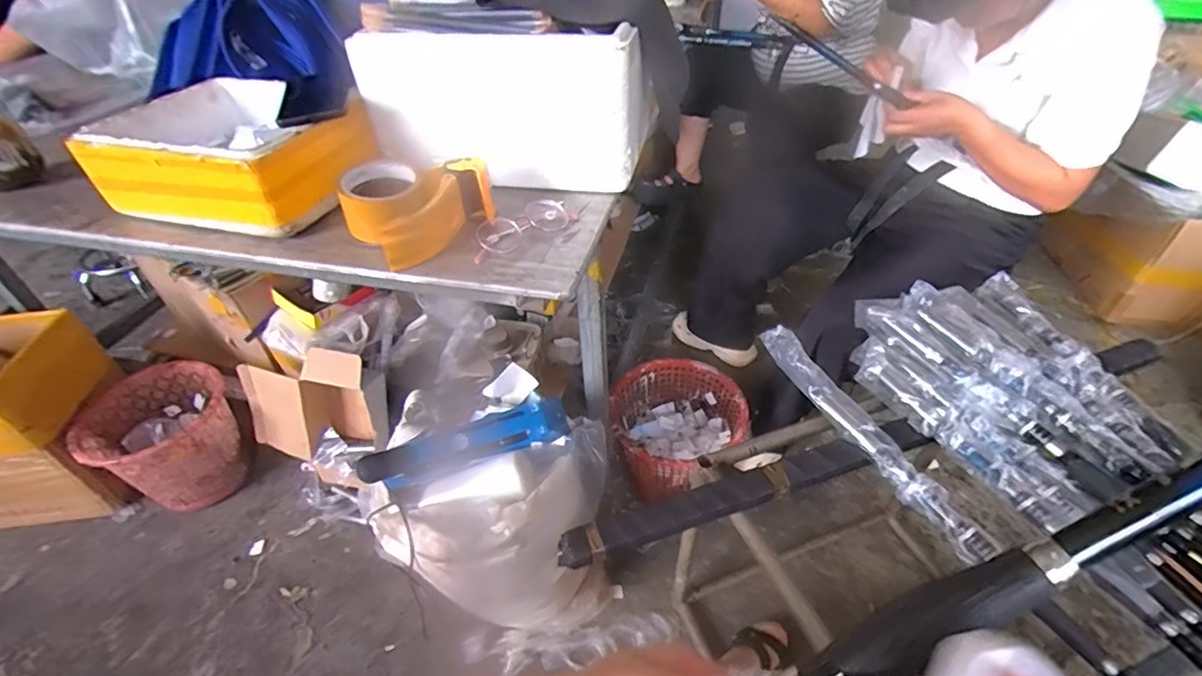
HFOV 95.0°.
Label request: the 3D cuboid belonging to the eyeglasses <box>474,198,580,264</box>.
[{"bbox_3d":[-0.088,-0.128,0.623,0.130,0.024,0.044,-26,47,-23],"label":"eyeglasses"}]

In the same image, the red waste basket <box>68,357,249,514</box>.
[{"bbox_3d":[-1.008,0.234,1.306,0.283,0.248,0.284,-33,50,-29],"label":"red waste basket"}]

